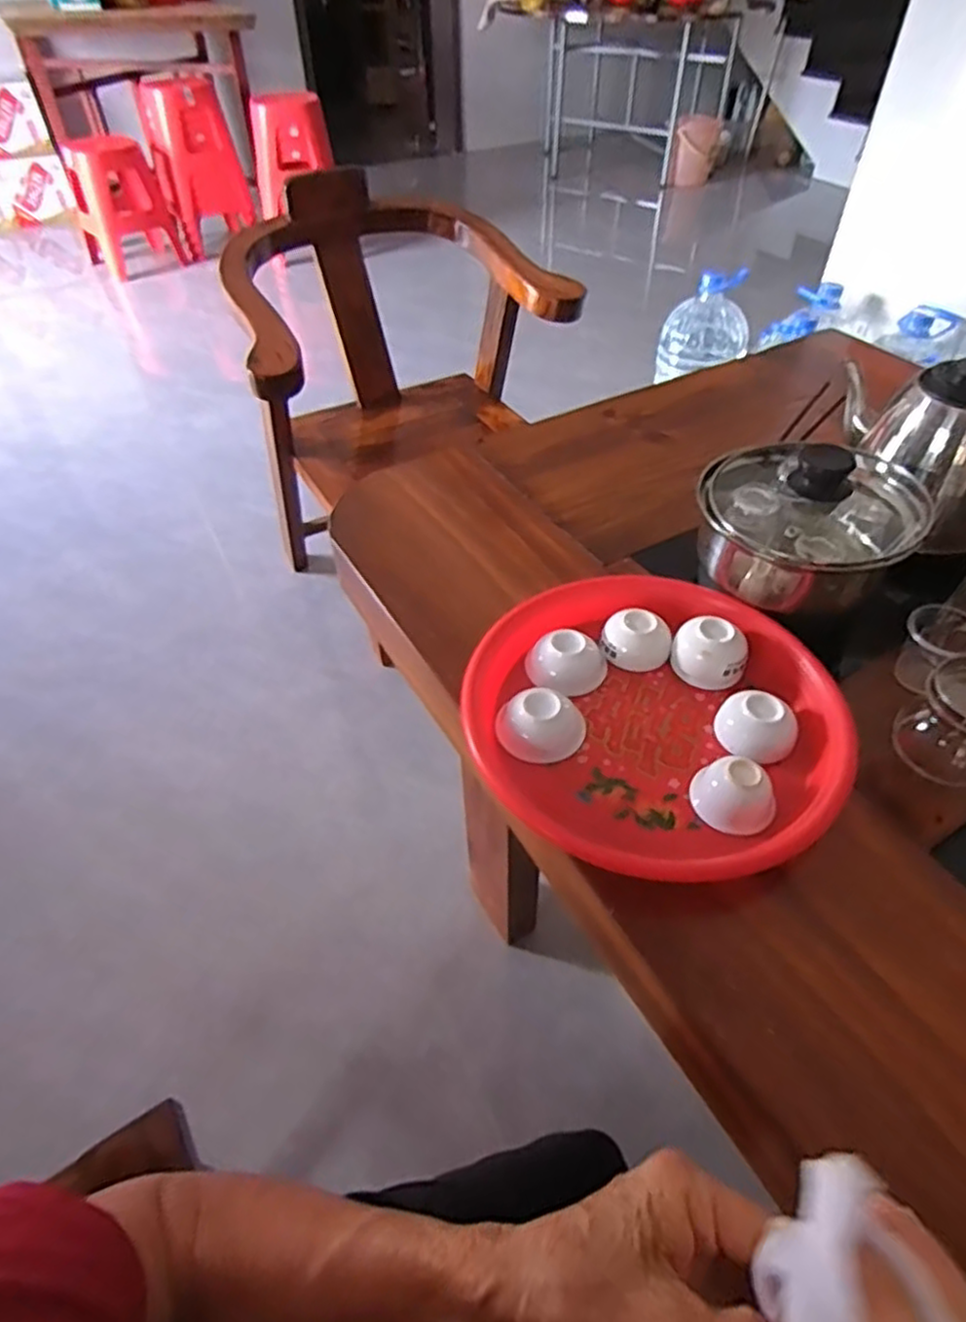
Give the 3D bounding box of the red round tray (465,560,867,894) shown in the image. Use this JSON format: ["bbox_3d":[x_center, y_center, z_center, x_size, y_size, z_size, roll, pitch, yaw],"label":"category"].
[{"bbox_3d":[0.116,0.037,0.489,0.254,0.046,0.231,-1,47,1],"label":"red round tray"}]

